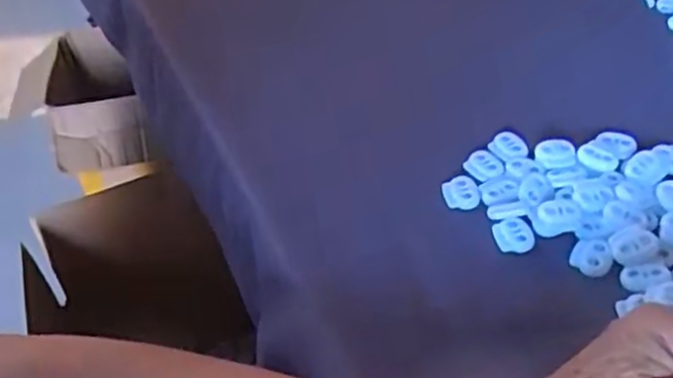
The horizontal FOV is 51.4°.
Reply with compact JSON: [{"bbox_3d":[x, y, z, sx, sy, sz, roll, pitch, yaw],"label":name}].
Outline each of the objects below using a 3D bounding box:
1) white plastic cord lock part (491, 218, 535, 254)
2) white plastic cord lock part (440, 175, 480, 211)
[{"bbox_3d":[0.093,0.024,0.366,0.021,0.004,0.020,-10,46,-2],"label":"white plastic cord lock part"},{"bbox_3d":[0.070,0.002,0.392,0.019,0.006,0.019,-10,46,-3],"label":"white plastic cord lock part"}]

